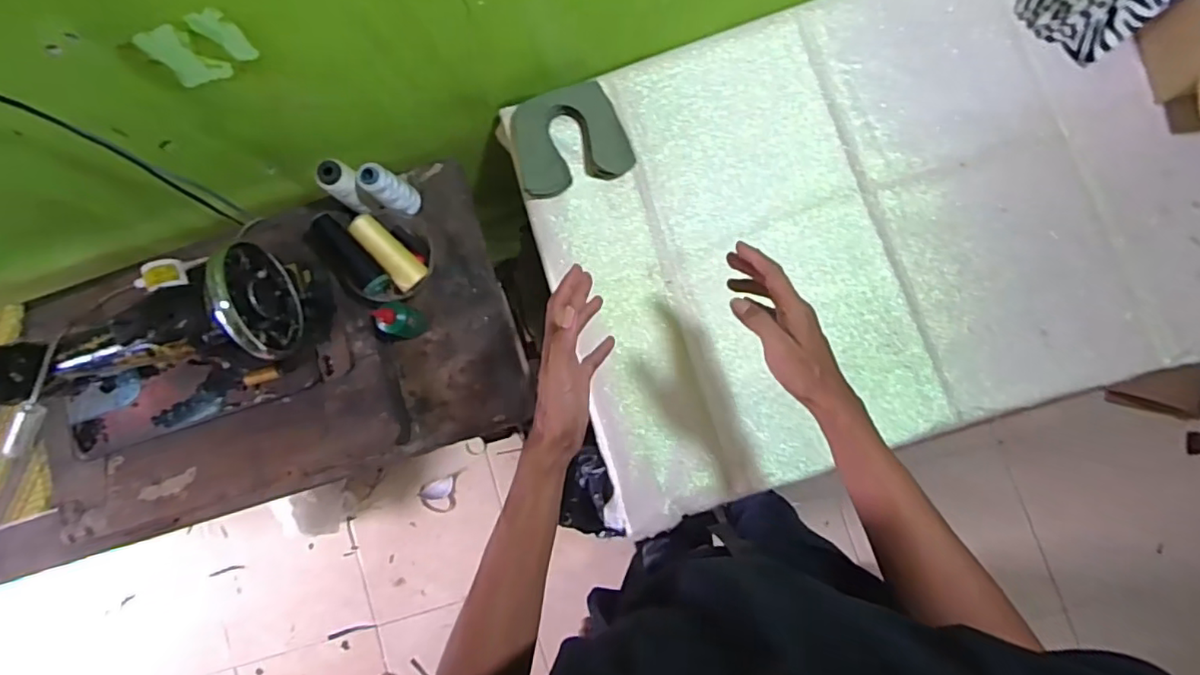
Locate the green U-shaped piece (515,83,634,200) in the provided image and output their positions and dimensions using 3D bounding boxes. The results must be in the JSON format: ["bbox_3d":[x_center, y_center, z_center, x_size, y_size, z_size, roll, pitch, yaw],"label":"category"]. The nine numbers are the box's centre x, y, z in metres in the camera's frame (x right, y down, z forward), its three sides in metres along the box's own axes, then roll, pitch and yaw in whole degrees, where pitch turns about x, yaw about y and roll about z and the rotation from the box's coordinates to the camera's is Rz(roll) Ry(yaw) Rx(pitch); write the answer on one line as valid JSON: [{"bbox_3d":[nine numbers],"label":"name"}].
[{"bbox_3d":[-0.043,-0.270,0.817,0.151,0.021,0.132,-20,90,-6],"label":"green U-shaped piece"}]

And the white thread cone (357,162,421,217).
[{"bbox_3d":[-0.280,-0.197,0.805,0.045,0.123,0.040,34,88,8],"label":"white thread cone"}]

